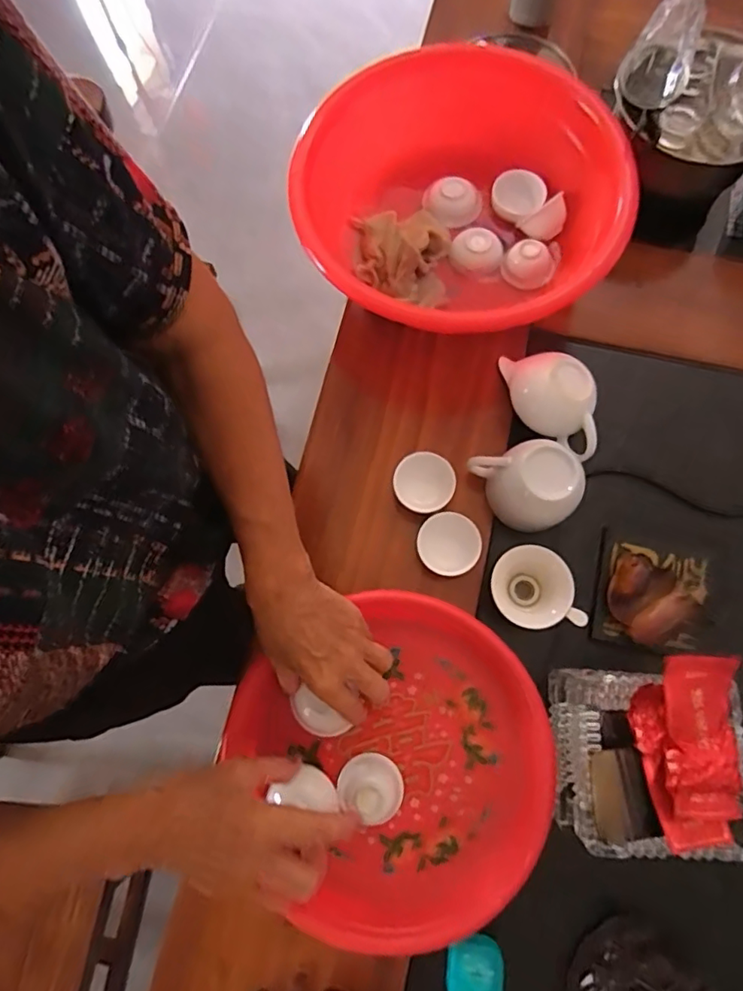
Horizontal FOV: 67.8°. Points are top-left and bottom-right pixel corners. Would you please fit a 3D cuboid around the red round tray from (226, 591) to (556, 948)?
[{"bbox_3d":[0.024,0.212,0.448,0.236,0.032,0.240,0,75,2],"label":"red round tray"}]

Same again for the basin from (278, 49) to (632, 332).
[{"bbox_3d":[0.084,-0.274,0.542,0.270,0.097,0.285,0,75,2],"label":"basin"}]

